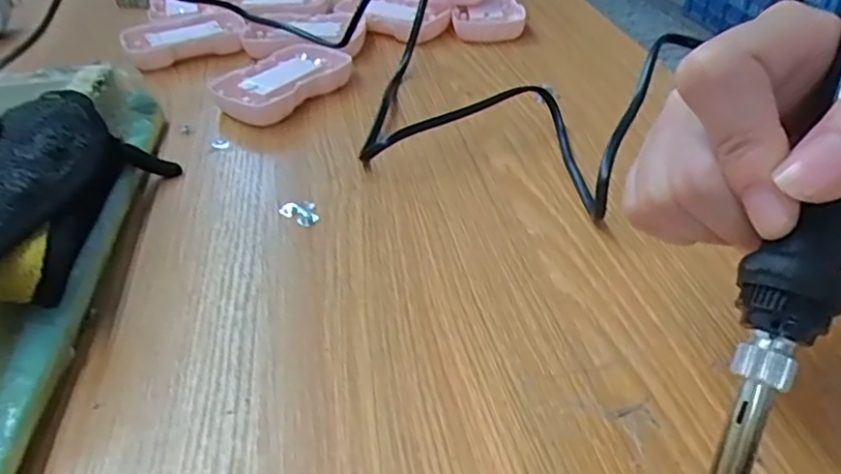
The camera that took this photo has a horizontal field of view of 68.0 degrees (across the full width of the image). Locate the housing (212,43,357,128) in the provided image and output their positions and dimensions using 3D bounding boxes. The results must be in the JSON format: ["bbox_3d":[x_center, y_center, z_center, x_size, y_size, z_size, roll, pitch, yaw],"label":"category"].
[{"bbox_3d":[-0.087,-0.099,0.404,0.054,0.019,0.086,26,47,32],"label":"housing"}]

